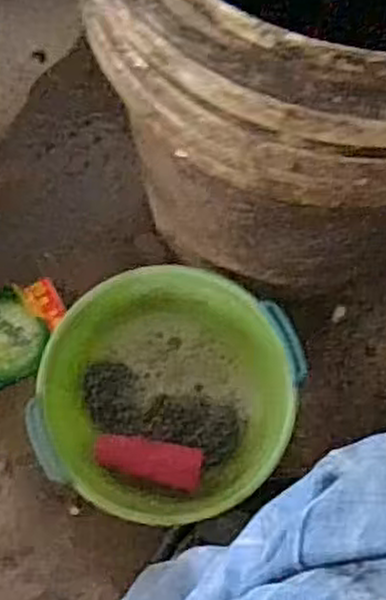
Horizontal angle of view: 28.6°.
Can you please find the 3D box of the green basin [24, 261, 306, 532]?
[{"bbox_3d":[-0.017,0.077,0.673,0.210,0.082,0.223,0,76,-1],"label":"green basin"}]

